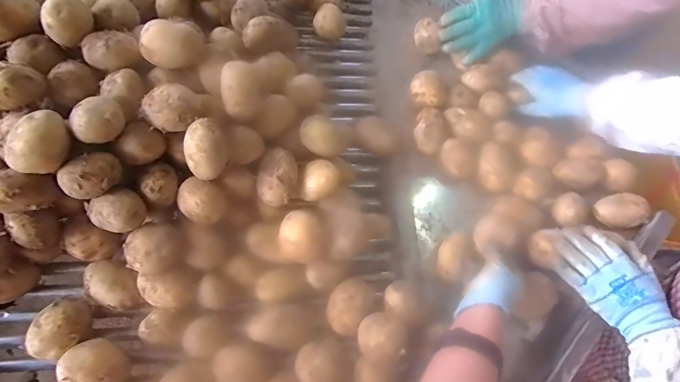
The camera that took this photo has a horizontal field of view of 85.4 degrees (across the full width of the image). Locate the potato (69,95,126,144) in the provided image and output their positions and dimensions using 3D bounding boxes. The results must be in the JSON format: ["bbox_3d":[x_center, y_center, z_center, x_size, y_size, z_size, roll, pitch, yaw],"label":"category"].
[{"bbox_3d":[-0.295,-0.087,0.449,0.048,0.041,0.059,41,71,16],"label":"potato"}]

